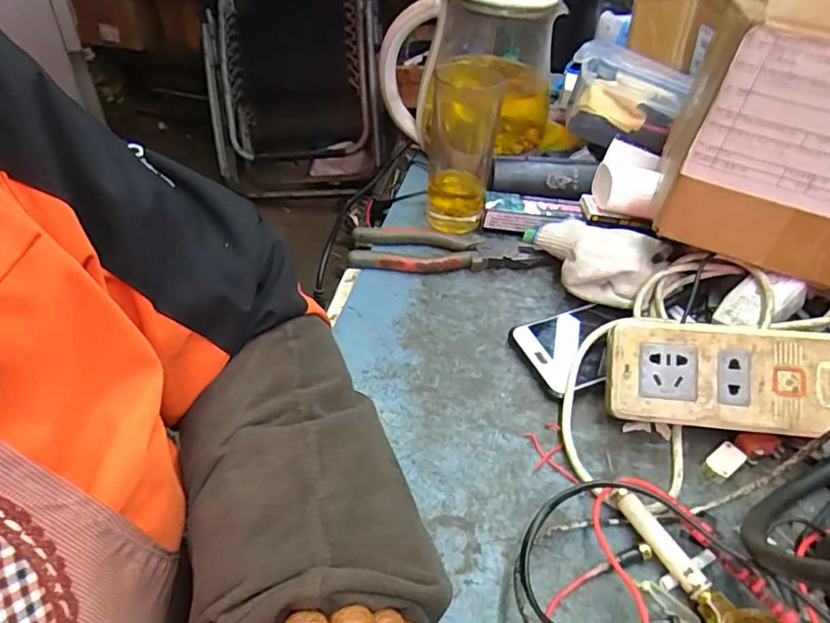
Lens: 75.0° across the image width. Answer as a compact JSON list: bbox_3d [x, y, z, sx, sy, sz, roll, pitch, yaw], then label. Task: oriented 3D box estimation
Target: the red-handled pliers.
[{"bbox_3d":[0.033,-0.060,0.527,0.187,0.017,0.054,2,42,-3],"label":"red-handled pliers"}]

